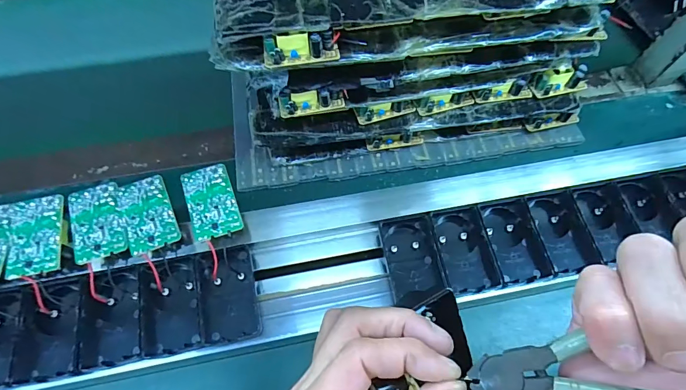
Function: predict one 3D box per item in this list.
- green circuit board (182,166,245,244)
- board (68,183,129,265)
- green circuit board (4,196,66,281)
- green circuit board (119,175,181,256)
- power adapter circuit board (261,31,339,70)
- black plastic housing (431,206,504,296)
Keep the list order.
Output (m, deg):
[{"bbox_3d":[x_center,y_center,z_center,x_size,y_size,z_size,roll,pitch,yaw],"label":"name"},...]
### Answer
[{"bbox_3d":[-0.109,0.005,0.302,0.036,0.007,0.063,-20,65,-10],"label":"green circuit board"},{"bbox_3d":[-0.196,0.021,0.292,0.039,0.008,0.061,-22,66,-11],"label":"board"},{"bbox_3d":[-0.239,0.031,0.286,0.036,0.009,0.062,-8,64,-4],"label":"green circuit board"},{"bbox_3d":[-0.158,0.015,0.297,0.036,0.004,0.064,-21,68,-15],"label":"green circuit board"},{"bbox_3d":[-0.035,-0.123,0.307,0.063,0.022,0.017,-7,64,-4],"label":"power adapter circuit board"},{"bbox_3d":[0.104,0.046,0.308,0.043,0.018,0.070,-7,64,-4],"label":"black plastic housing"}]

